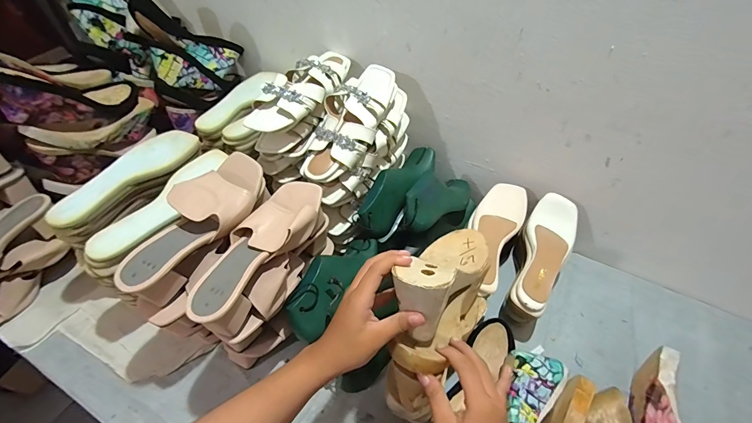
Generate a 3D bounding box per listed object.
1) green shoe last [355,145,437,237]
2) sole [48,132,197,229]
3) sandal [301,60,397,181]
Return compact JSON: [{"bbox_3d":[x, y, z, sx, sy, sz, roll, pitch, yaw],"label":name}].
[{"bbox_3d":[0.048,-0.049,0.709,0.068,0.078,0.228,29,54,20],"label":"green shoe last"},{"bbox_3d":[-0.407,-0.063,0.582,0.084,0.022,0.246,20,51,14],"label":"sole"},{"bbox_3d":[-0.047,-0.158,0.619,0.106,0.051,0.241,23,75,16],"label":"sandal"}]

